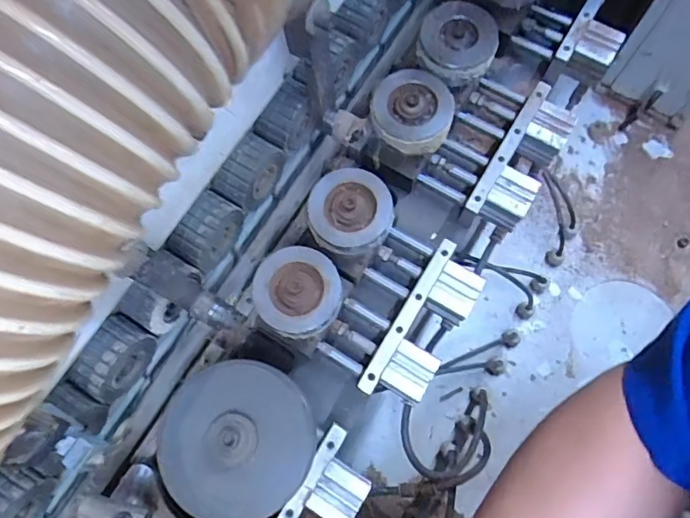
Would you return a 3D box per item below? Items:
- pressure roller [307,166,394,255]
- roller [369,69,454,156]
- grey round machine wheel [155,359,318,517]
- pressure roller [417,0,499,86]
[{"bbox_3d":[0.005,-0.043,0.456,0.072,0.020,0.071,-1,73,2],"label":"pressure roller"},{"bbox_3d":[0.064,-0.141,0.489,0.073,0.030,0.074,12,74,6],"label":"roller"},{"bbox_3d":[-0.084,0.139,0.402,0.112,0.032,0.116,-1,73,2],"label":"grey round machine wheel"},{"bbox_3d":[0.109,-0.209,0.504,0.071,0.023,0.077,-1,73,2],"label":"pressure roller"}]

